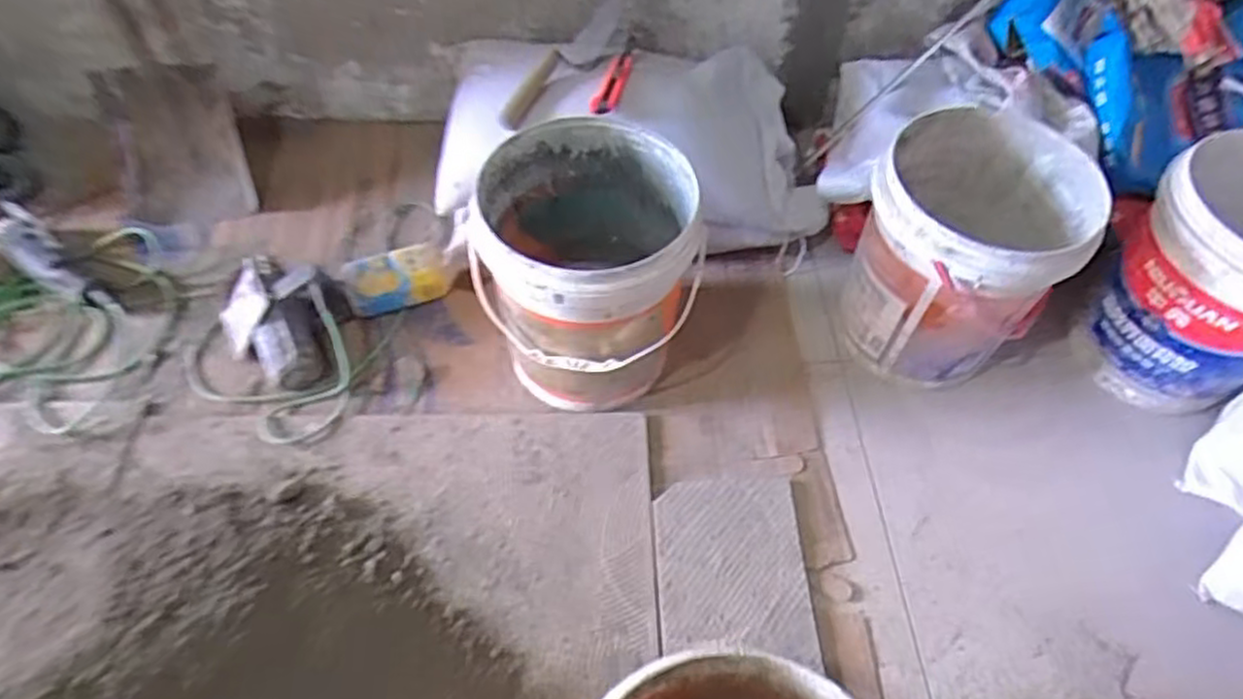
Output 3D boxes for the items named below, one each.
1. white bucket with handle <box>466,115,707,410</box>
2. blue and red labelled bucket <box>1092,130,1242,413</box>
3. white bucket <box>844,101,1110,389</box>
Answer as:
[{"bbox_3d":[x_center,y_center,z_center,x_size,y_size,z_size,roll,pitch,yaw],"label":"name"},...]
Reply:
[{"bbox_3d":[-0.054,-0.098,1.134,0.301,0.378,0.278,2,56,-2],"label":"white bucket with handle"},{"bbox_3d":[0.896,-0.106,1.134,0.275,0.360,0.290,1,56,-2],"label":"blue and red labelled bucket"},{"bbox_3d":[0.525,-0.148,1.168,0.337,0.349,0.283,-38,65,-25],"label":"white bucket"}]

